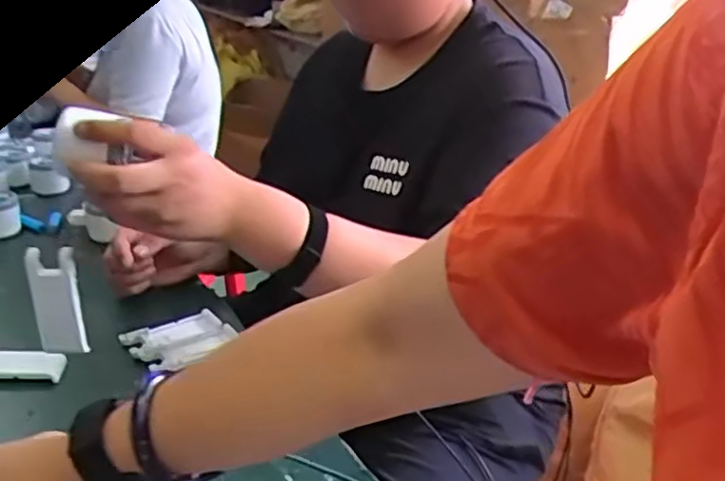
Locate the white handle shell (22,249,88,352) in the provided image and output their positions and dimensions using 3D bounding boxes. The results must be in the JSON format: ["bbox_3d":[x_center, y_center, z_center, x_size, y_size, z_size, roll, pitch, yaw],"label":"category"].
[{"bbox_3d":[-0.272,0.055,0.619,0.046,0.107,0.010,6,24,6],"label":"white handle shell"}]

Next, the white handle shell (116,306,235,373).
[{"bbox_3d":[-0.197,0.107,0.741,0.097,0.020,0.063,-17,32,-39],"label":"white handle shell"}]

